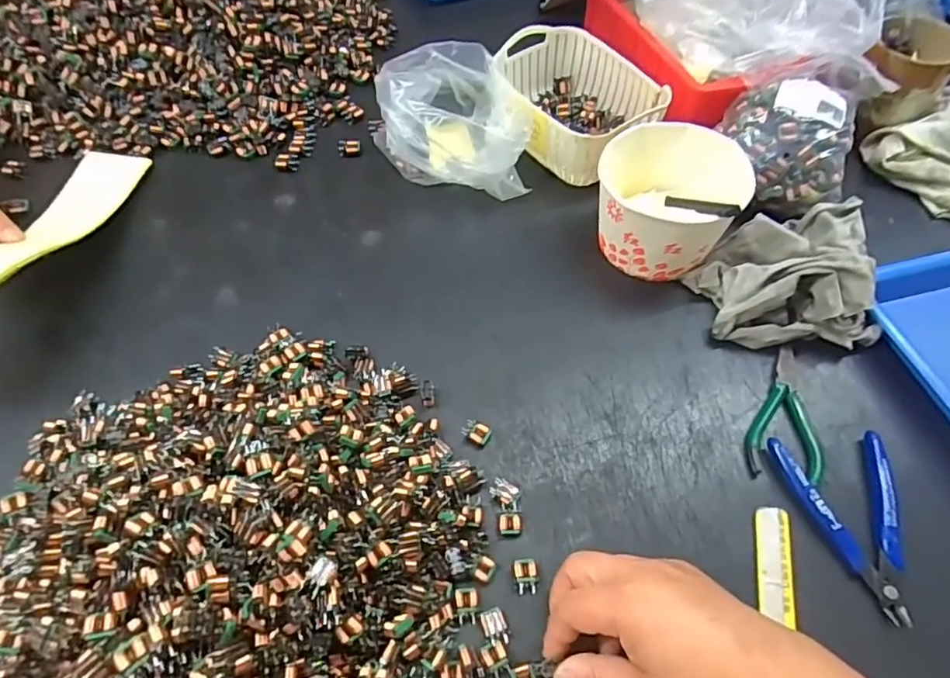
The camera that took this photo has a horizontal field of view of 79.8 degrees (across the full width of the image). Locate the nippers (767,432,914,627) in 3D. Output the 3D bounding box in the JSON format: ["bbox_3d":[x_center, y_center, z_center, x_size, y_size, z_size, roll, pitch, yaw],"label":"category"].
[{"bbox_3d":[0.260,0.115,0.374,0.073,0.015,0.121,-14,57,-9],"label":"nippers"}]

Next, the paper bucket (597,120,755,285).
[{"bbox_3d":[0.160,-0.110,0.483,0.115,0.097,0.104,30,61,19],"label":"paper bucket"}]

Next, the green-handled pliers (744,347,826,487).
[{"bbox_3d":[0.233,0.055,0.419,0.052,0.011,0.107,20,58,13],"label":"green-handled pliers"}]

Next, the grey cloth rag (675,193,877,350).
[{"bbox_3d":[0.254,-0.055,0.465,0.142,0.067,0.124,3,56,3],"label":"grey cloth rag"}]

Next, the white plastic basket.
[{"bbox_3d":[0.093,-0.229,0.556,0.128,0.064,0.168,-23,59,-15],"label":"white plastic basket"}]

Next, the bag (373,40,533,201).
[{"bbox_3d":[-0.013,-0.203,0.542,0.138,0.106,0.104,14,57,9],"label":"bag"}]

